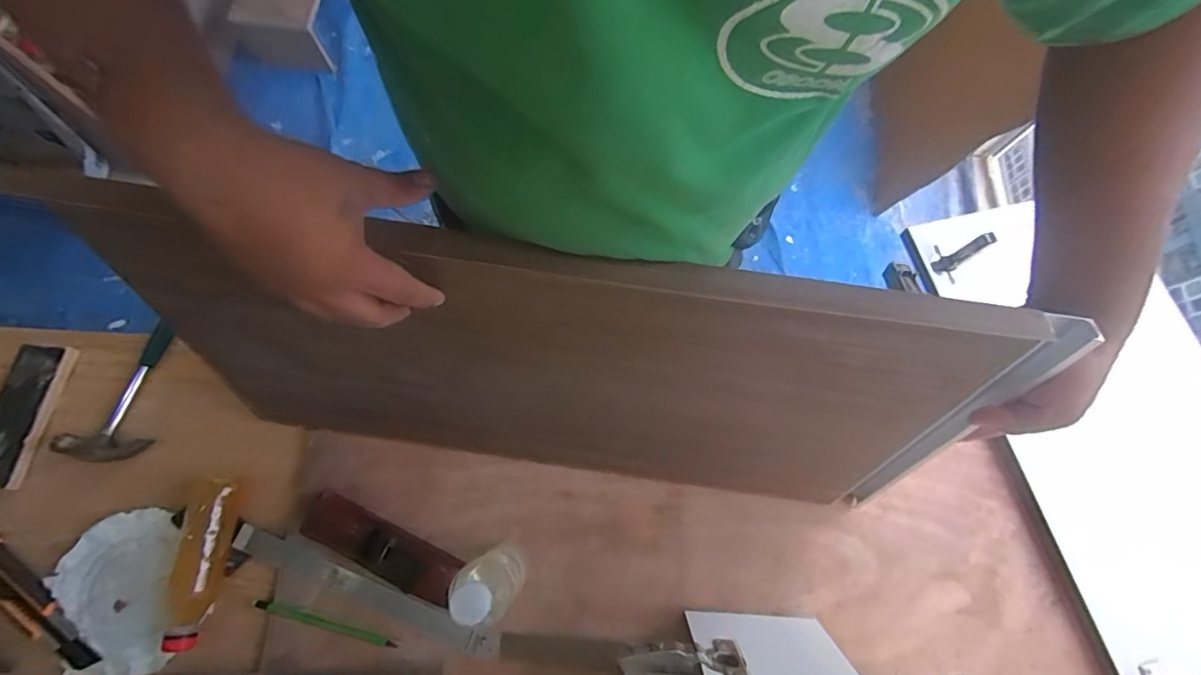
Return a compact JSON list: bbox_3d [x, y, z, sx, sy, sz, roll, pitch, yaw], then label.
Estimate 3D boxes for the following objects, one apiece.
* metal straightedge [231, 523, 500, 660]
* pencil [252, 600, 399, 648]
[{"bbox_3d":[-0.271,0.291,0.585,0.329,0.010,0.033,20,72,5],"label":"metal straightedge"},{"bbox_3d":[-0.311,0.321,0.568,0.166,0.008,0.010,14,70,4],"label":"pencil"}]

